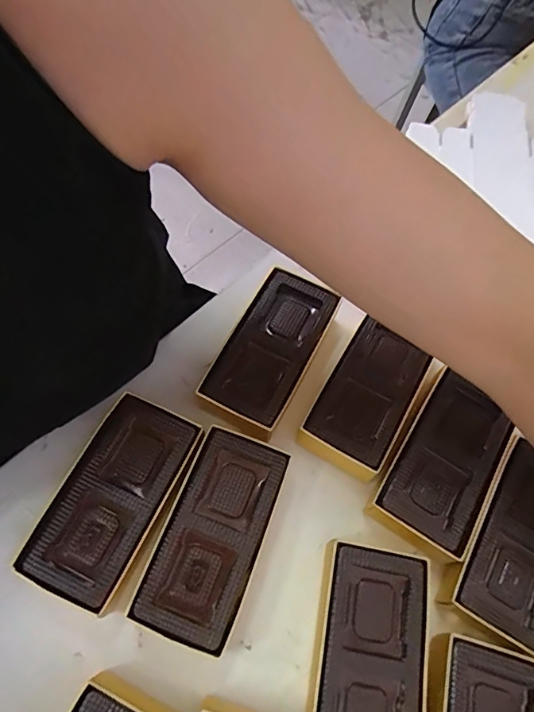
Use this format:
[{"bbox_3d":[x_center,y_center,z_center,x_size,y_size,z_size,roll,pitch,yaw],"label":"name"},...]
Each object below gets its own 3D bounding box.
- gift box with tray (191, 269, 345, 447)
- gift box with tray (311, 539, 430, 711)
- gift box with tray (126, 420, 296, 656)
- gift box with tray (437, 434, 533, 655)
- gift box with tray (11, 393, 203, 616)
[{"bbox_3d":[0.001,-0.001,0.333,0.056,0.032,0.115,26,65,9],"label":"gift box with tray"},{"bbox_3d":[0.055,0.166,0.257,0.057,0.029,0.112,11,64,2],"label":"gift box with tray"},{"bbox_3d":[-0.030,0.106,0.282,0.054,0.033,0.112,20,64,6],"label":"gift box with tray"},{"bbox_3d":[0.151,0.111,0.282,0.058,0.032,0.106,30,66,11],"label":"gift box with tray"},{"bbox_3d":[-0.091,0.085,0.286,0.058,0.030,0.112,25,65,8],"label":"gift box with tray"}]

